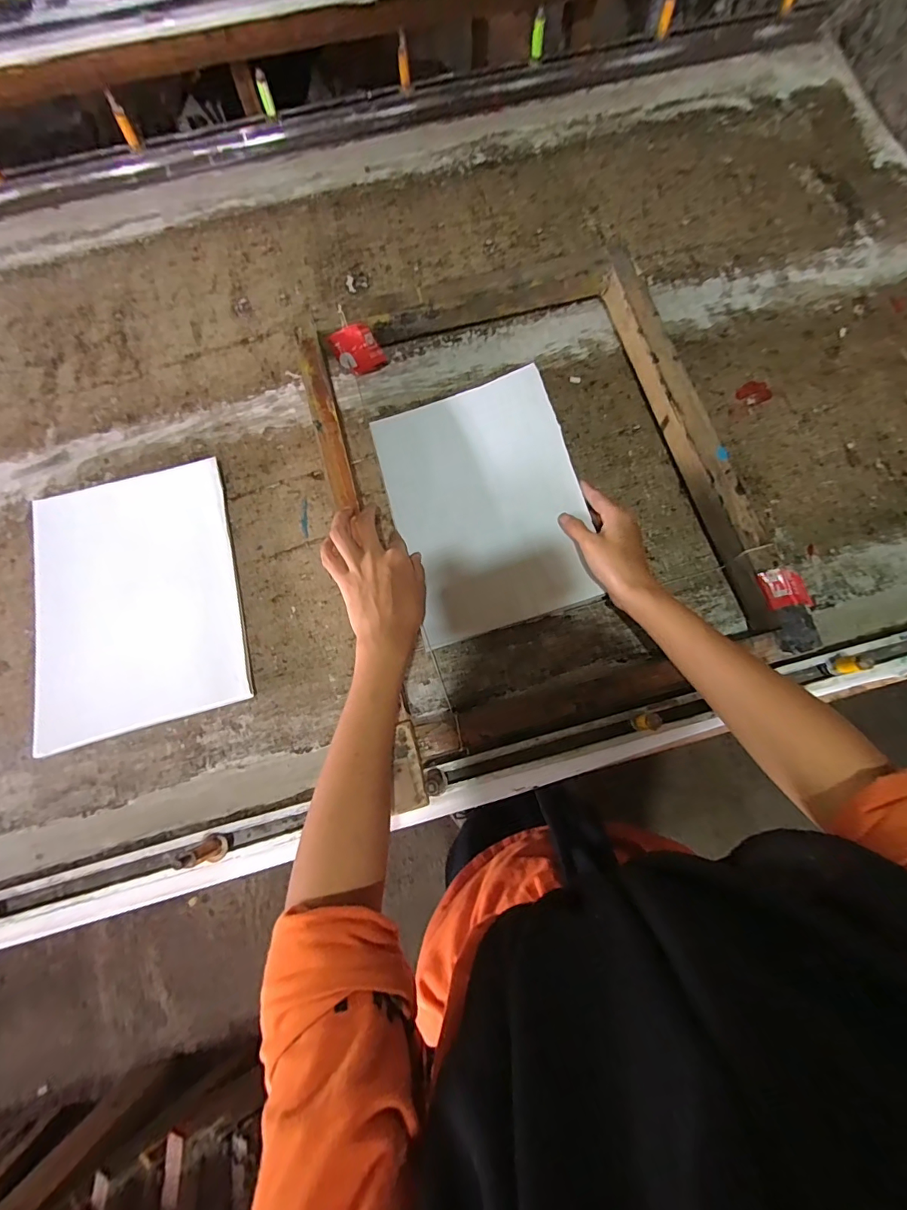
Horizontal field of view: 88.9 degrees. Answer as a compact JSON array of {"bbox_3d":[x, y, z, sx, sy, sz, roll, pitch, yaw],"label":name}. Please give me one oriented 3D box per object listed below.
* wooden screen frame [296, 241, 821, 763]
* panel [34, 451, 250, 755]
[{"bbox_3d":[0.081,-0.130,0.488,0.393,0.054,0.494,-17,74,-4],"label":"wooden screen frame"},{"bbox_3d":[-0.328,-0.009,0.474,0.202,0.014,0.265,-14,74,-5],"label":"panel"}]

